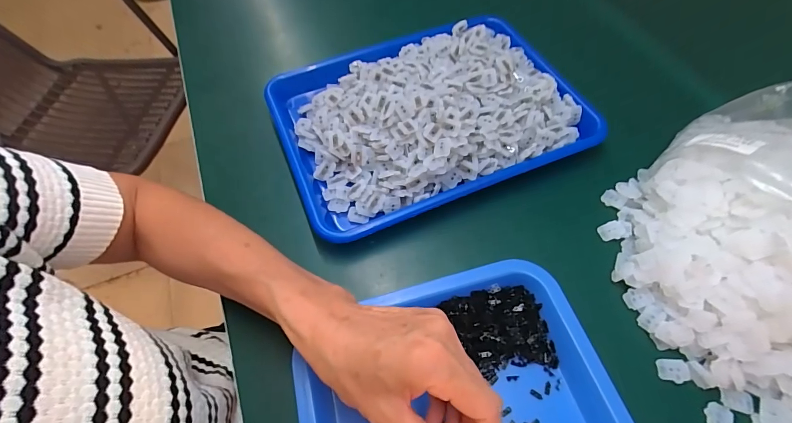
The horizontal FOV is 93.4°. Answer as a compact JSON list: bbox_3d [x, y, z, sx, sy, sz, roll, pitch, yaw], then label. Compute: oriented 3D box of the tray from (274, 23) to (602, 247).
[{"bbox_3d":[0.034,-0.123,0.420,0.331,0.043,0.243,-21,61,-10],"label":"tray"}]

